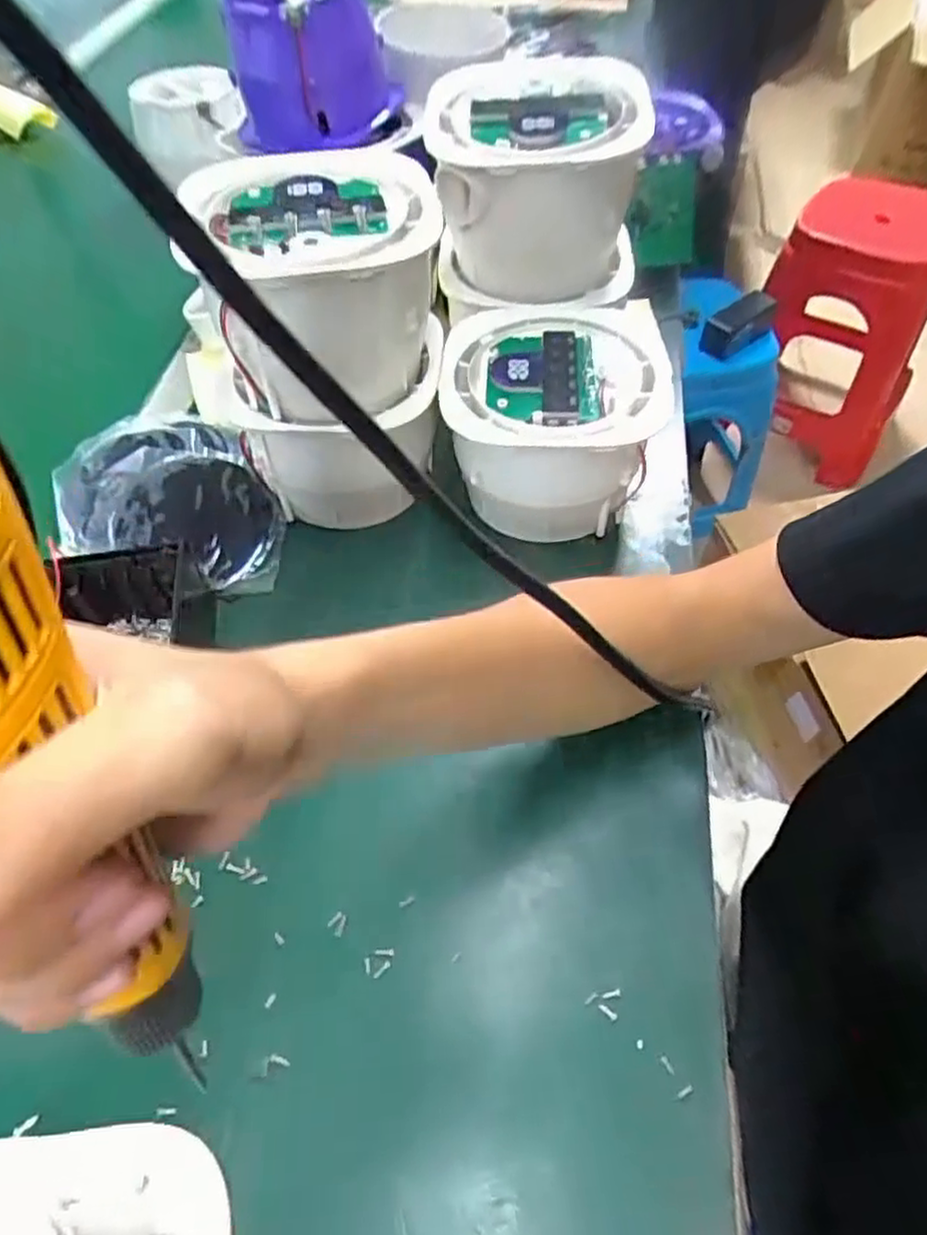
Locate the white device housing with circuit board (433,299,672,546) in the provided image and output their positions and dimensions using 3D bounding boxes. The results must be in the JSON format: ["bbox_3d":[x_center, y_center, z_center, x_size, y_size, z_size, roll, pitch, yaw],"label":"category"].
[{"bbox_3d":[0.055,-0.124,0.481,0.134,0.096,0.145,3,54,3],"label":"white device housing with circuit board"}]

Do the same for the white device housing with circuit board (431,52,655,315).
[{"bbox_3d":[0.053,-0.284,0.481,0.126,0.111,0.123,1,54,2],"label":"white device housing with circuit board"}]

